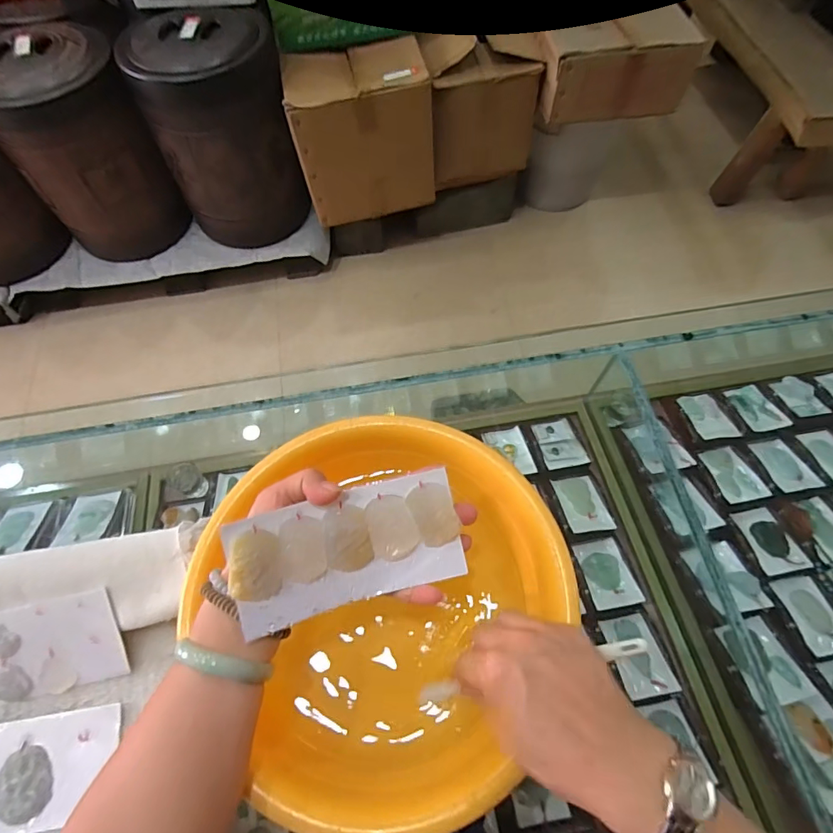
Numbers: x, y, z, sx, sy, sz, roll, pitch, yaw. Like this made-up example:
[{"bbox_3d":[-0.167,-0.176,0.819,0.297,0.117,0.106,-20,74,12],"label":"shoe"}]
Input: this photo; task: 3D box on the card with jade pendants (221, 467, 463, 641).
[{"bbox_3d":[-0.043,0.090,0.330,0.146,0.015,0.075,-13,94,-15],"label":"card with jade pendants"}]

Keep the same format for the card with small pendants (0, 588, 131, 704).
[{"bbox_3d":[-0.318,0.195,0.397,0.143,0.009,0.074,-13,94,-7],"label":"card with small pendants"}]

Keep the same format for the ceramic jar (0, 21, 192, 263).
[{"bbox_3d":[-0.957,-0.767,1.424,0.343,0.511,0.319,-32,68,-15],"label":"ceramic jar"}]

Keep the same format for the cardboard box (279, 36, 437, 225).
[{"bbox_3d":[-0.159,-0.848,1.445,0.381,0.388,0.285,-8,64,-4],"label":"cardboard box"}]

